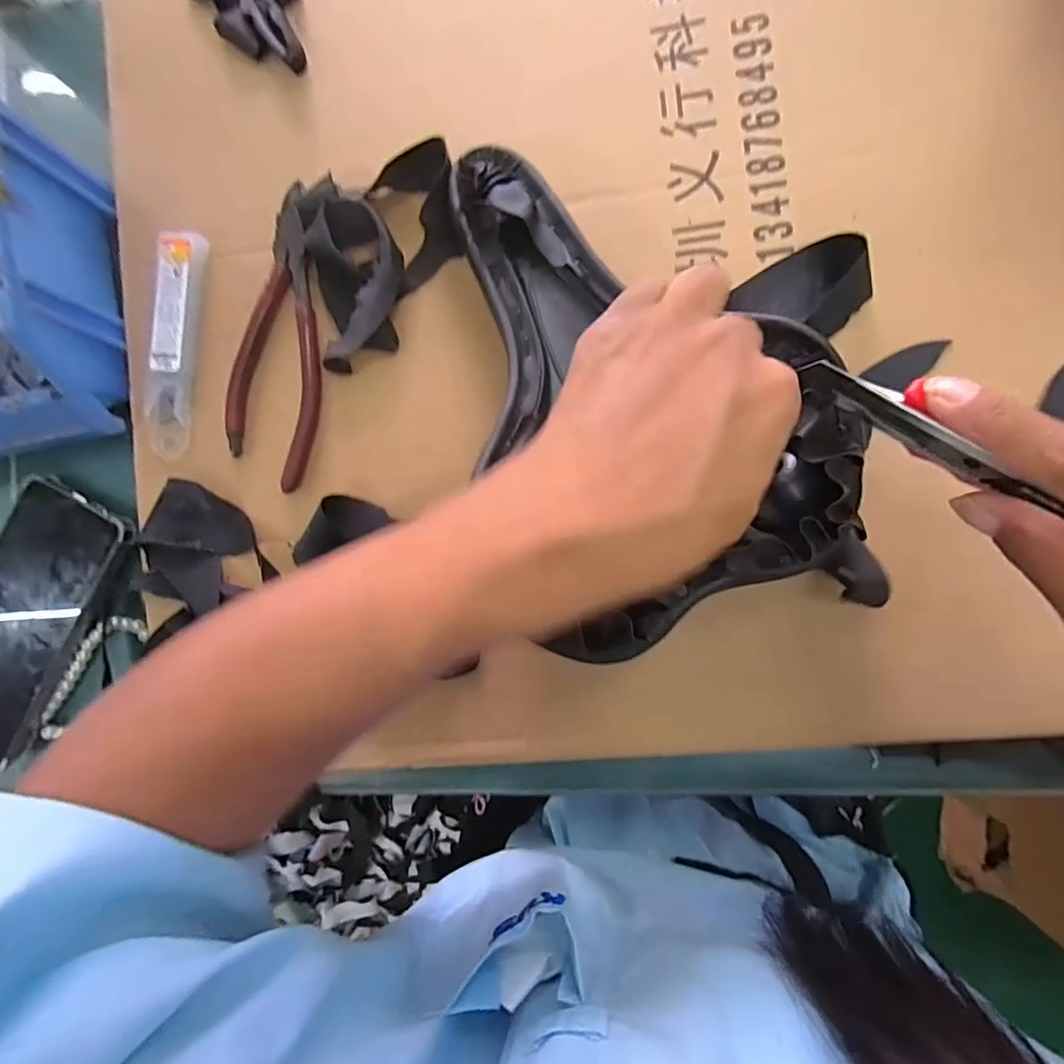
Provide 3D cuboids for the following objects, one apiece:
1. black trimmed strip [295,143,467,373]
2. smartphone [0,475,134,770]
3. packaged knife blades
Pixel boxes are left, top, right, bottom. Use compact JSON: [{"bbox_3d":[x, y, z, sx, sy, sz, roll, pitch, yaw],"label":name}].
[{"bbox_3d":[-0.080,-0.150,0.288,0.085,0.023,0.104,-8,88,6],"label":"black trimmed strip"},{"bbox_3d":[-0.304,0.052,0.313,0.082,0.013,0.160,28,91,6],"label":"smartphone"},{"bbox_3d":[-0.206,-0.107,0.303,0.028,0.011,0.126,7,89,6],"label":"packaged knife blades"}]

